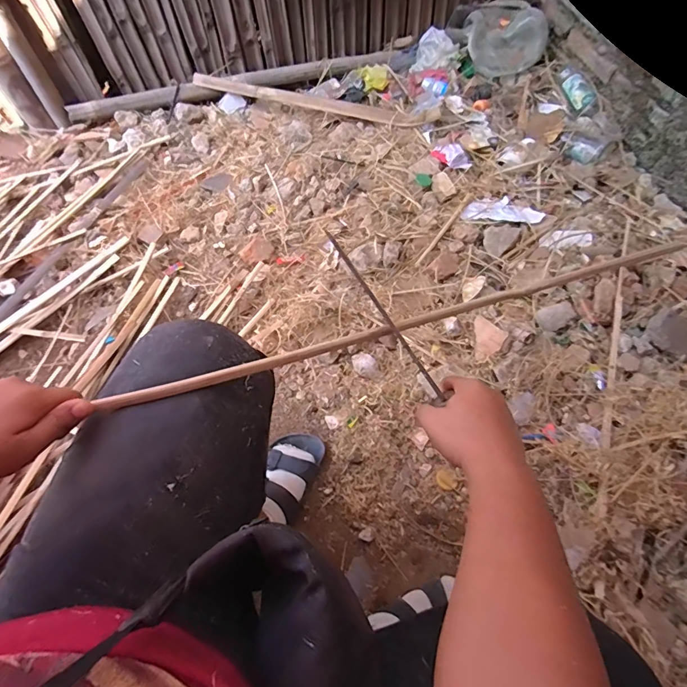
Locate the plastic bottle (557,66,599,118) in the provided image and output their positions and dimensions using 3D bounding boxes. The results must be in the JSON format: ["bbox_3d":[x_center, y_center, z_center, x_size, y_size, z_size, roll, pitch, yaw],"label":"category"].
[{"bbox_3d":[0.649,-0.686,1.137,0.062,0.047,0.171,-9,64,-2],"label":"plastic bottle"}]

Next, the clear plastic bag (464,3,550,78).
[{"bbox_3d":[0.470,-0.911,1.233,0.204,0.093,0.235,-27,66,-11],"label":"clear plastic bag"}]

